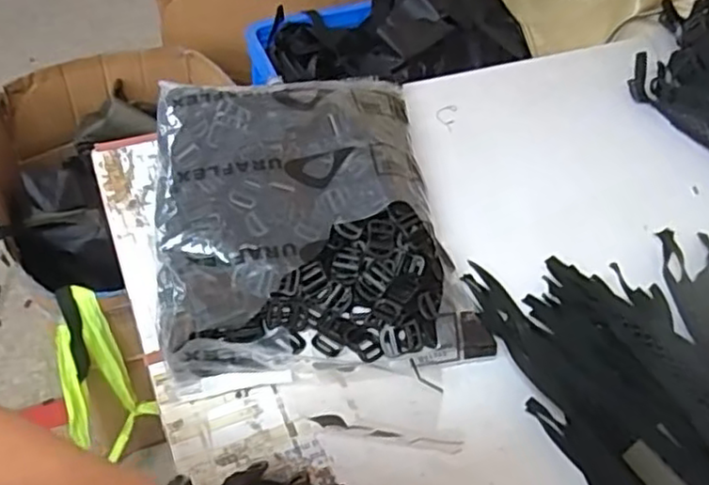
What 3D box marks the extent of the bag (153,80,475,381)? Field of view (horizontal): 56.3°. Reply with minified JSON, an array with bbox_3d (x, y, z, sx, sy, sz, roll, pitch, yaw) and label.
[{"bbox_3d":[-0.053,-0.028,0.628,0.261,0.063,0.335,-6,52,-11],"label":"bag"}]

